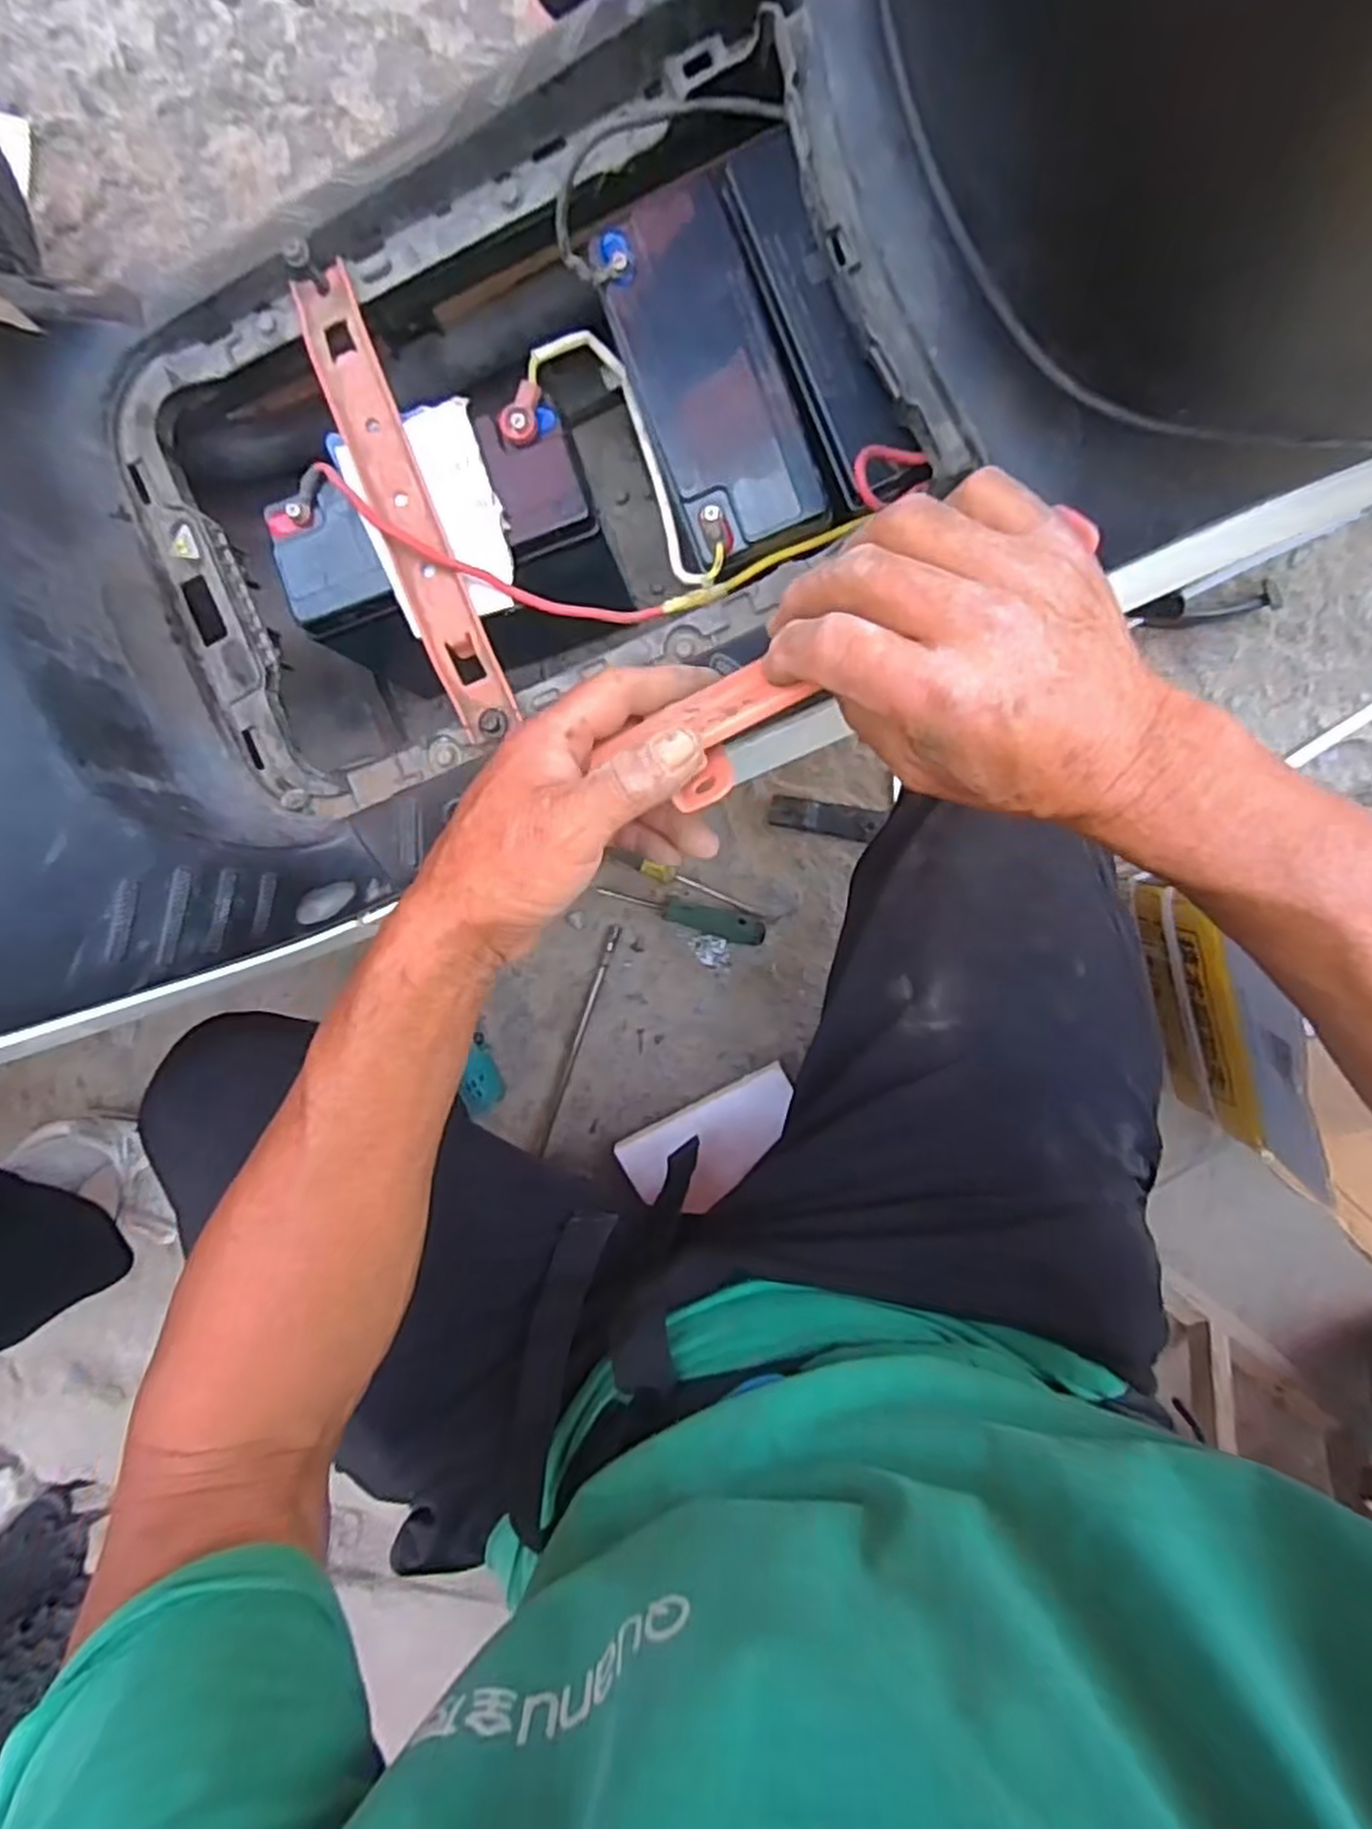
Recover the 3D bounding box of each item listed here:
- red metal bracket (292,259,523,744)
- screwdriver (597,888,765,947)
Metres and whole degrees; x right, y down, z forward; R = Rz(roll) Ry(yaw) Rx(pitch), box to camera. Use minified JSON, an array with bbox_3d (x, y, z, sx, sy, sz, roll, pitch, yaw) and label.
[{"bbox_3d":[-0.153,-0.222,0.419,0.030,0.008,0.263,-21,92,5],"label":"red metal bracket"},{"bbox_3d":[-0.004,-0.002,0.748,0.161,0.026,0.027,14,96,4],"label":"screwdriver"}]

